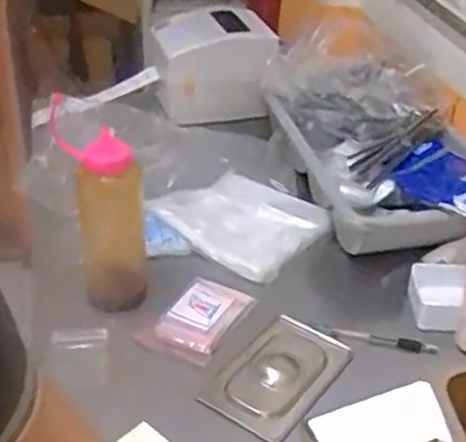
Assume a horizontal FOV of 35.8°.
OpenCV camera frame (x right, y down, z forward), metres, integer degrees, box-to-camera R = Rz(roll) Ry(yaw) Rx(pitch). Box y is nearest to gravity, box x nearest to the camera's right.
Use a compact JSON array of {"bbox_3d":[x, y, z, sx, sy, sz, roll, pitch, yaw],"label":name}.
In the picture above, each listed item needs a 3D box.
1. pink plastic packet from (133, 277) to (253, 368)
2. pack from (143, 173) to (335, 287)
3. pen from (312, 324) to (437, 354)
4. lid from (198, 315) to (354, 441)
[{"bbox_3d":[-0.044,0.124,0.929,0.093,0.009,0.154,18,36,21],"label":"pink plastic packet"},{"bbox_3d":[0.016,-0.004,1.116,0.240,0.030,0.207,28,41,33],"label":"pack"},{"bbox_3d":[0.180,0.151,0.922,0.156,0.015,0.015,10,34,10],"label":"pen"},{"bbox_3d":[0.057,0.178,0.858,0.113,0.008,0.183,23,39,28],"label":"lid"}]

